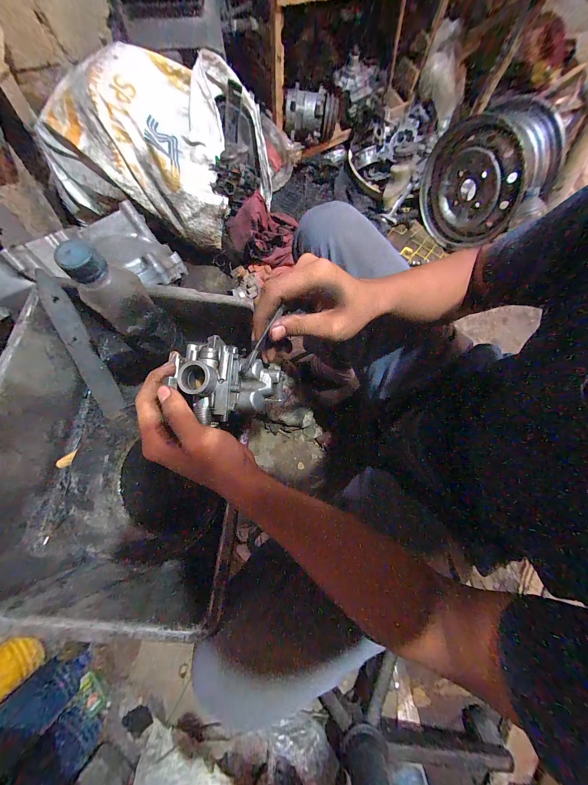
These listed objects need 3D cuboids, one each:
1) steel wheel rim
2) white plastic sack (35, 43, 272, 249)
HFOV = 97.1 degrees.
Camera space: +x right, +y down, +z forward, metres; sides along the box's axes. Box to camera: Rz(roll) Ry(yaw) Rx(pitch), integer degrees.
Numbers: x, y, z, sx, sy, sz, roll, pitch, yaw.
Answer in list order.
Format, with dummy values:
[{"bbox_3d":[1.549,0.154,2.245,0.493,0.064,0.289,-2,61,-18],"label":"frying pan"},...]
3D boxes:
[{"bbox_3d":[0.608,-0.699,0.857,0.148,0.334,0.347,-41,79,-12],"label":"steel wheel rim"},{"bbox_3d":[-0.400,-0.674,0.749,0.646,0.268,0.330,-5,74,-3],"label":"white plastic sack"}]

